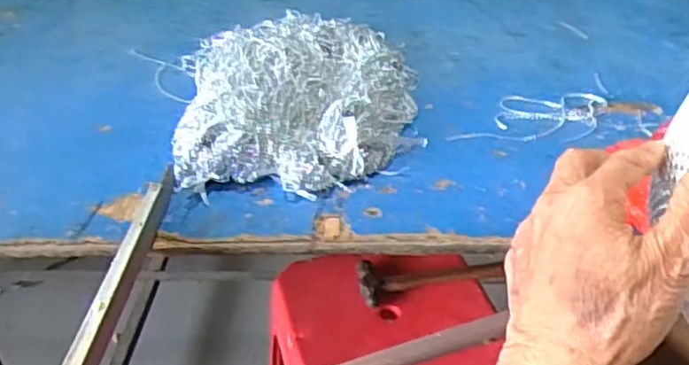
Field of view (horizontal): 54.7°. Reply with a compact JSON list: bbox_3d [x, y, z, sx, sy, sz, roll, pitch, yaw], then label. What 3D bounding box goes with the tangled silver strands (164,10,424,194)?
[{"bbox_3d":[-0.054,-0.128,0.833,0.286,0.055,0.431,-6,35,-5],"label":"tangled silver strands"}]

